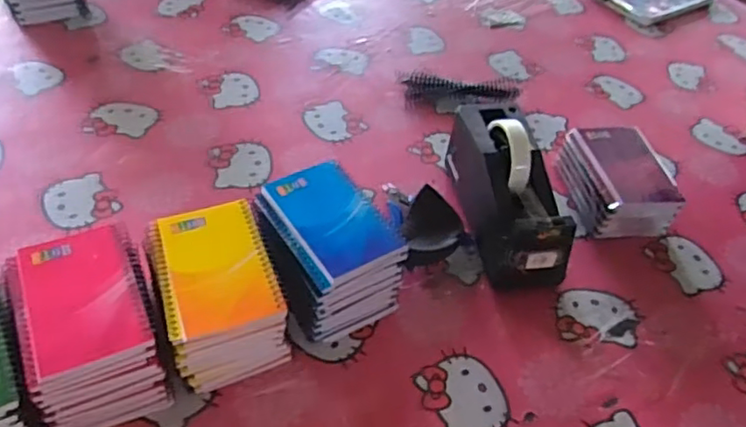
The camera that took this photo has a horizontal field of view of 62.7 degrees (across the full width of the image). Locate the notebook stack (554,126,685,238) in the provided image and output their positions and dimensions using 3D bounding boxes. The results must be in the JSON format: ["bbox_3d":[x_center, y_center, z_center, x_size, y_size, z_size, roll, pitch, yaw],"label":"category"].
[{"bbox_3d":[0.290,-0.039,0.733,0.094,0.067,0.135,-2,47,-9],"label":"notebook stack"}]

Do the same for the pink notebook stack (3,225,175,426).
[{"bbox_3d":[-0.236,0.096,0.515,0.098,0.088,0.142,-17,51,-21],"label":"pink notebook stack"}]

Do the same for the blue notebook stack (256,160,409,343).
[{"bbox_3d":[-0.045,0.035,0.598,0.101,0.091,0.139,-21,53,-25],"label":"blue notebook stack"}]

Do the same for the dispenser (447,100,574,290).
[{"bbox_3d":[0.147,-0.027,0.665,0.078,0.116,0.210,-4,48,-11],"label":"dispenser"}]

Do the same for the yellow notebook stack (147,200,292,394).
[{"bbox_3d":[-0.139,0.073,0.552,0.101,0.089,0.136,-14,50,-20],"label":"yellow notebook stack"}]

